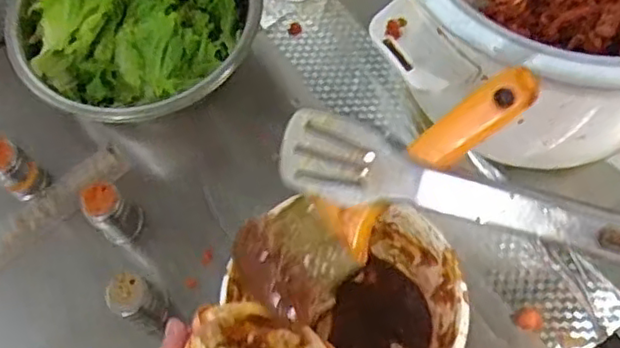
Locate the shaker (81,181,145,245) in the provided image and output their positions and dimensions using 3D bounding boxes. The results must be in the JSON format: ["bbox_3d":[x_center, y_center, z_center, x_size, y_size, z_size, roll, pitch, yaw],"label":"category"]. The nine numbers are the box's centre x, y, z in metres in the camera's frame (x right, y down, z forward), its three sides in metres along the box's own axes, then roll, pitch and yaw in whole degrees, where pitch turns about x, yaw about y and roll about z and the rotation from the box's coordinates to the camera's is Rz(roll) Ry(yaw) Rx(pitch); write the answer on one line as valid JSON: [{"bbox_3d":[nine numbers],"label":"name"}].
[{"bbox_3d":[-0.197,0.040,0.665,0.042,0.083,0.039,-1,66,2],"label":"shaker"}]

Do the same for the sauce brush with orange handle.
[{"bbox_3d":[0.033,0.012,0.325,0.181,0.021,0.054,-39,66,21],"label":"sauce brush with orange handle"}]

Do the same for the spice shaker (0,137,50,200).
[{"bbox_3d":[-0.311,-0.005,0.685,0.038,0.079,0.034,-43,71,-15],"label":"spice shaker"}]

